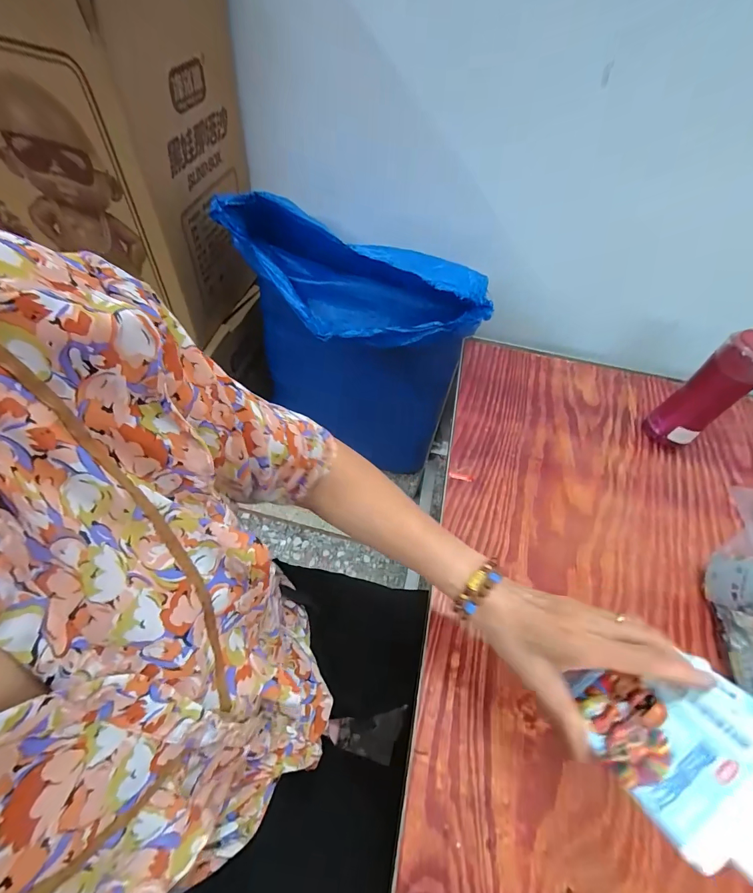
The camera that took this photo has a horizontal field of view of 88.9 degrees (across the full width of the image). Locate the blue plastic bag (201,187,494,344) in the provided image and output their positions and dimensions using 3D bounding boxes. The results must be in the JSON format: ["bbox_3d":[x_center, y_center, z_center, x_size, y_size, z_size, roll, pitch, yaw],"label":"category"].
[{"bbox_3d":[-0.041,-0.322,0.720,0.479,0.166,0.160,14,54,5],"label":"blue plastic bag"}]

